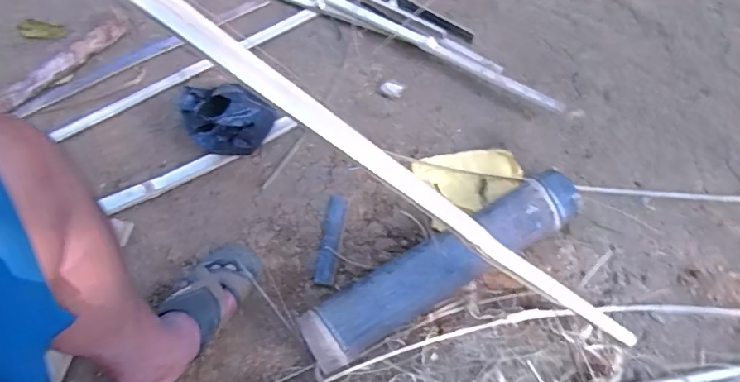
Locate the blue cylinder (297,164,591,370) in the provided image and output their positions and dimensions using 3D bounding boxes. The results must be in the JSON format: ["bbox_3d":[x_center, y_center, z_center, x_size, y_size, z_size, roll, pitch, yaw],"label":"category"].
[{"bbox_3d":[0.115,0.118,0.762,0.474,0.098,0.093,-30,62,-10],"label":"blue cylinder"}]

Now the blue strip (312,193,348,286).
[{"bbox_3d":[-0.065,0.078,0.843,0.035,0.020,0.167,7,58,7],"label":"blue strip"}]

